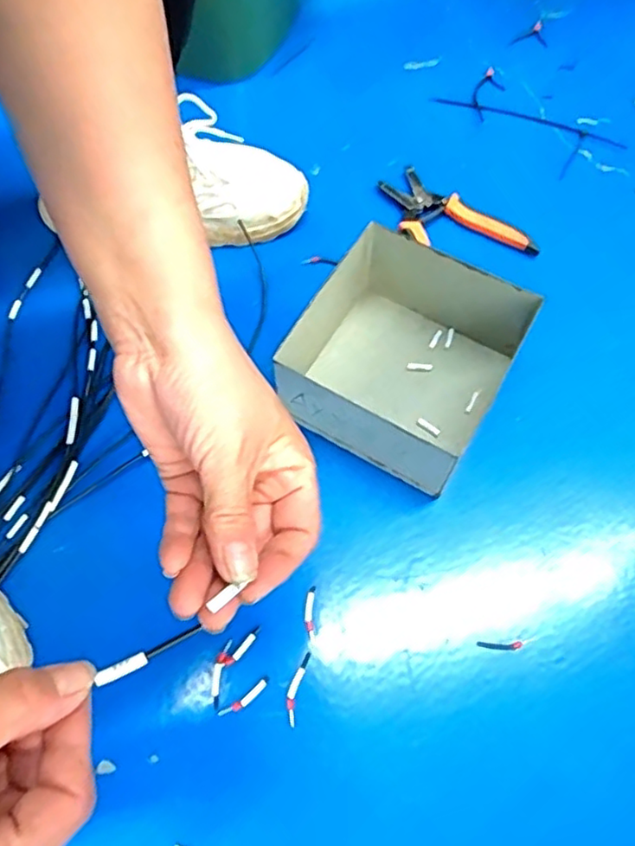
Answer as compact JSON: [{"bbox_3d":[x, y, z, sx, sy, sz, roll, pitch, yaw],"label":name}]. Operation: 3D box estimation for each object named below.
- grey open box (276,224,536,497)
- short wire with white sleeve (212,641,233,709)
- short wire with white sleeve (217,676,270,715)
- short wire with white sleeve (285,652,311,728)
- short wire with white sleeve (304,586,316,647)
[{"bbox_3d":[0.067,-0.056,0.519,0.162,0.082,0.159,29,70,12],"label":"grey open box"},{"bbox_3d":[-0.072,0.182,0.458,0.009,0.004,0.047,8,67,4],"label":"short wire with white sleeve"},{"bbox_3d":[-0.052,0.198,0.452,0.041,0.004,0.008,-35,71,-14],"label":"short wire with white sleeve"},{"bbox_3d":[-0.016,0.191,0.454,0.010,0.004,0.050,13,67,6],"label":"short wire with white sleeve"},{"bbox_3d":[-0.006,0.145,0.473,0.008,0.004,0.042,0,66,0],"label":"short wire with white sleeve"}]

